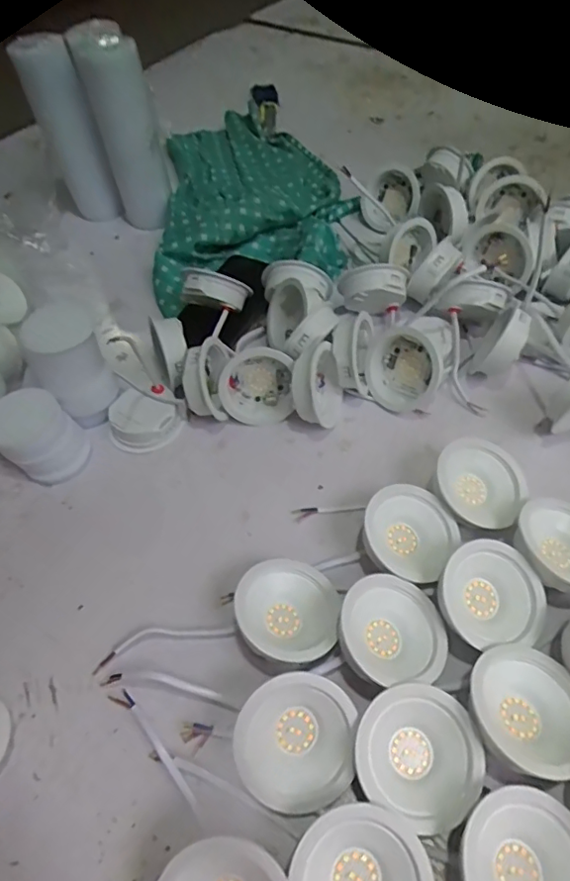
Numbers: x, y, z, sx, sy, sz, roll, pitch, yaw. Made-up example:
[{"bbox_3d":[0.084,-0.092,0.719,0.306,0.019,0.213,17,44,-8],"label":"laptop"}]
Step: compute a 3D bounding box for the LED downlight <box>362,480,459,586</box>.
[{"bbox_3d":[0.084,0.071,0.403,0.068,0.032,0.068,5,61,-9],"label":"LED downlight"}]

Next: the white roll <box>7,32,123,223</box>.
[{"bbox_3d":[-0.255,-0.354,0.663,0.063,0.194,0.055,-21,53,-10],"label":"white roll"}]

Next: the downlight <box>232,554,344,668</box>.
[{"bbox_3d":[0.003,0.119,0.378,0.066,0.037,0.067,-3,52,3],"label":"downlight"}]

